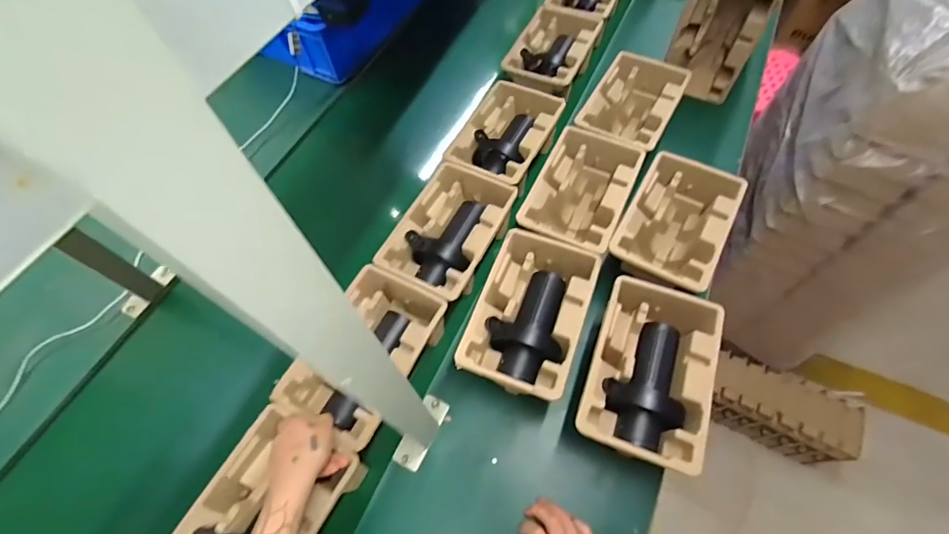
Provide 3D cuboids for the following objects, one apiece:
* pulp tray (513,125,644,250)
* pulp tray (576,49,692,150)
[{"bbox_3d":[0.178,-0.111,0.735,0.152,0.108,0.222,24,66,13],"label":"pulp tray"},{"bbox_3d":[0.291,-0.287,0.821,0.150,0.118,0.207,27,67,15],"label":"pulp tray"}]

